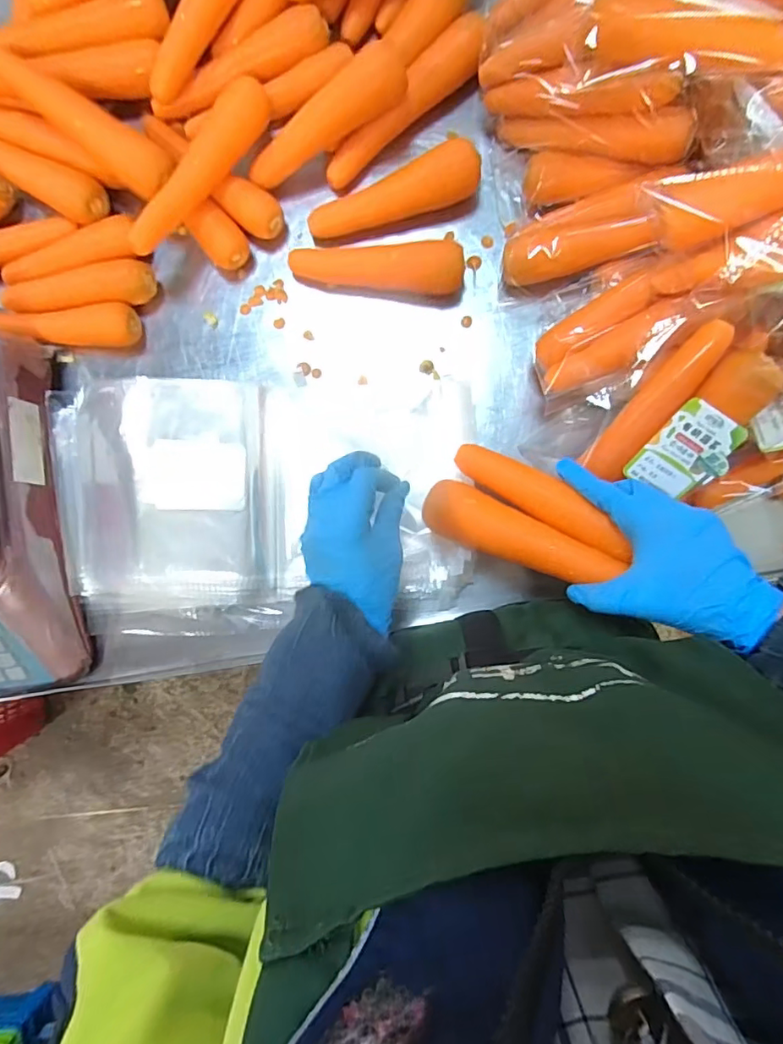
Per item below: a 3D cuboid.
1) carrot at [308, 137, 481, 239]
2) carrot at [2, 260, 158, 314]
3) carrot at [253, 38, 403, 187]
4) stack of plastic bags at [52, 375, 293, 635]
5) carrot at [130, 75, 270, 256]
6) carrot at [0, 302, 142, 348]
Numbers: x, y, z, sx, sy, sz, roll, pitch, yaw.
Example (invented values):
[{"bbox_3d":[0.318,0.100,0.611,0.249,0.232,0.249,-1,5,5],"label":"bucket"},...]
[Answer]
[{"bbox_3d":[0.001,-0.308,0.513,0.174,0.046,0.045,-12,90,3],"label":"carrot"},{"bbox_3d":[-0.308,-0.230,0.535,0.155,0.040,0.043,-2,90,3],"label":"carrot"},{"bbox_3d":[-0.065,-0.372,0.503,0.164,0.031,0.043,-27,89,19],"label":"carrot"},{"bbox_3d":[-0.214,-0.013,0.518,0.205,0.056,0.245,-6,90,3],"label":"stack of plastic bags"},{"bbox_3d":[-0.177,-0.323,0.498,0.032,0.035,0.186,38,92,2],"label":"carrot"},{"bbox_3d":[-0.323,-0.192,0.538,0.151,0.036,0.038,2,90,3],"label":"carrot"}]

